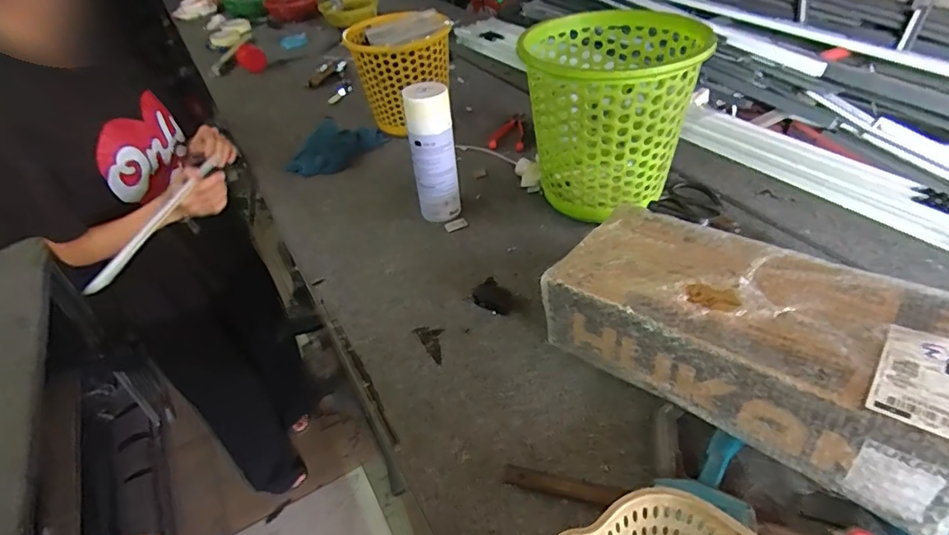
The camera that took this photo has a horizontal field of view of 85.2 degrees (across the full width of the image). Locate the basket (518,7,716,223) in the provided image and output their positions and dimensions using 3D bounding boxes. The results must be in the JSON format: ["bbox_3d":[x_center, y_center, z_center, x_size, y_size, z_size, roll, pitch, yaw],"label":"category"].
[{"bbox_3d":[0.189,-0.214,0.761,0.219,0.237,0.256,9,43,16],"label":"basket"}]

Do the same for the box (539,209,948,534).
[{"bbox_3d":[0.258,0.057,0.494,0.369,0.103,0.171,27,51,32],"label":"box"}]

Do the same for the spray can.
[{"bbox_3d":[-0.060,-0.164,0.763,0.062,0.197,0.056,-11,40,-7],"label":"spray can"}]

